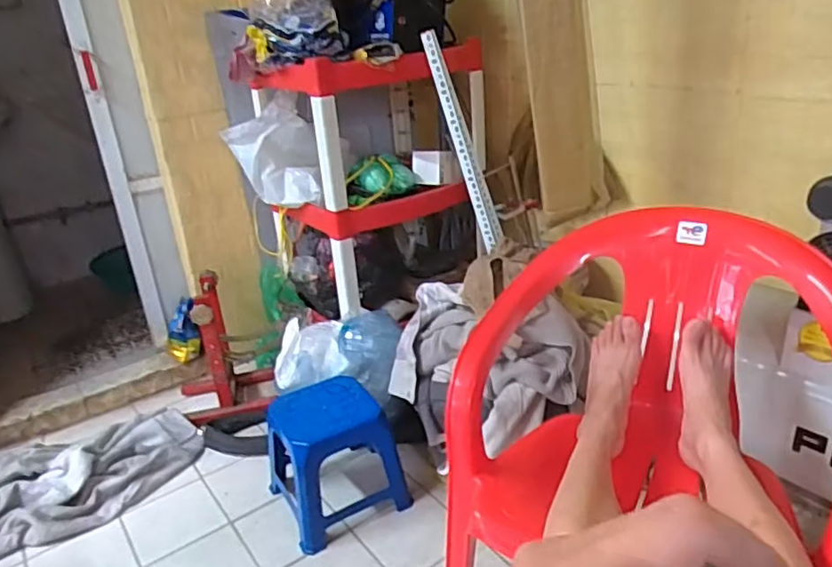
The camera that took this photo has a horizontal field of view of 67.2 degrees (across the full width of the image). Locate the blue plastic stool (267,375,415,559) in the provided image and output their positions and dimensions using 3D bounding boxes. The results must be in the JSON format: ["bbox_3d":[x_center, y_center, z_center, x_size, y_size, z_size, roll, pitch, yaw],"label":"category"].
[{"bbox_3d":[-0.181,0.369,1.359,0.243,0.239,0.221,-18,27,-27],"label":"blue plastic stool"}]

